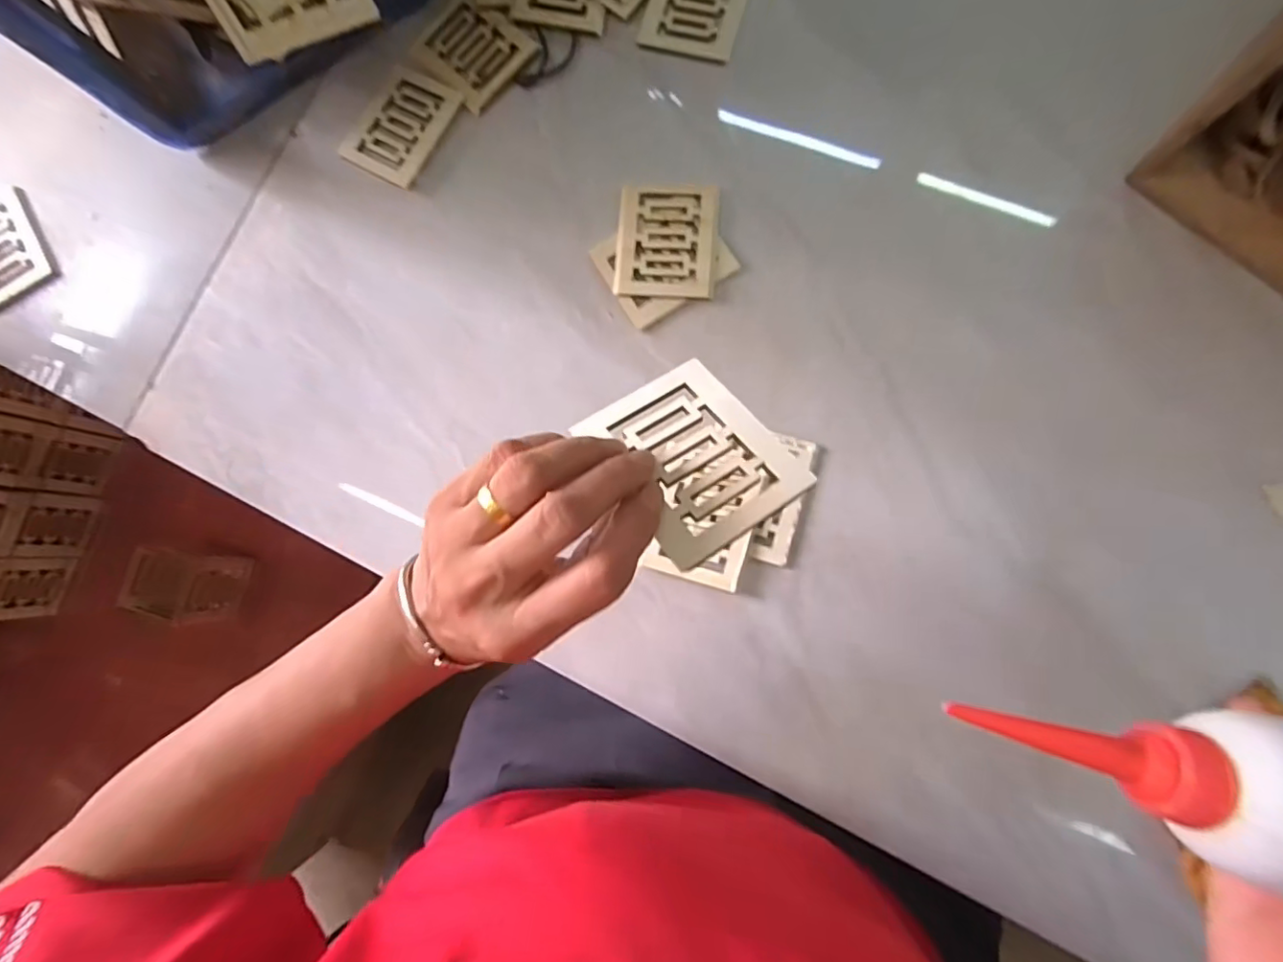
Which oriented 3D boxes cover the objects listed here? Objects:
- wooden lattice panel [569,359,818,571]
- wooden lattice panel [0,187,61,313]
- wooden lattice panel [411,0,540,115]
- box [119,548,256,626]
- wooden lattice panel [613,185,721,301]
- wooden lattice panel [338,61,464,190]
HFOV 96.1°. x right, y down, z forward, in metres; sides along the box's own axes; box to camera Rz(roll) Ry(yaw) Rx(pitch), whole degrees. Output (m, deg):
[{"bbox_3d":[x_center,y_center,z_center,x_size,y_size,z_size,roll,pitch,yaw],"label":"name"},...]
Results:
[{"bbox_3d":[0.020,-0.011,0.238,0.067,0.004,0.080,-32,62,-16],"label":"wooden lattice panel"},{"bbox_3d":[-0.474,-0.172,0.429,0.061,0.011,0.076,-33,82,0],"label":"wooden lattice panel"},{"bbox_3d":[-0.122,-0.311,0.417,0.074,0.006,0.067,42,88,8],"label":"wooden lattice panel"},{"bbox_3d":[-0.472,0.107,0.600,0.075,0.068,0.067,12,84,6],"label":"box"},{"bbox_3d":[0.017,-0.162,0.390,0.067,0.006,0.078,5,84,5],"label":"wooden lattice panel"},{"bbox_3d":[-0.172,-0.256,0.416,0.061,0.005,0.082,31,87,7],"label":"wooden lattice panel"}]

